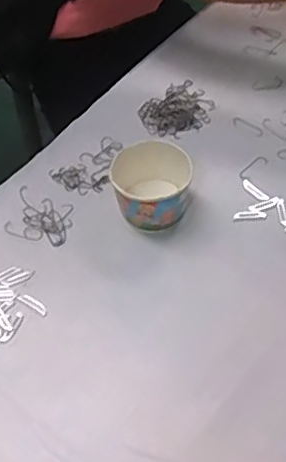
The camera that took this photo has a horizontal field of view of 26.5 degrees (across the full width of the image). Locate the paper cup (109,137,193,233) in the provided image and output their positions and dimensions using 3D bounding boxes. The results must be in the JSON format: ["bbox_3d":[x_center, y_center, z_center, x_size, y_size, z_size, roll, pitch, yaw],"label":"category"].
[{"bbox_3d":[0.010,-0.056,0.730,0.093,0.066,0.100,-2,55,3],"label":"paper cup"}]

